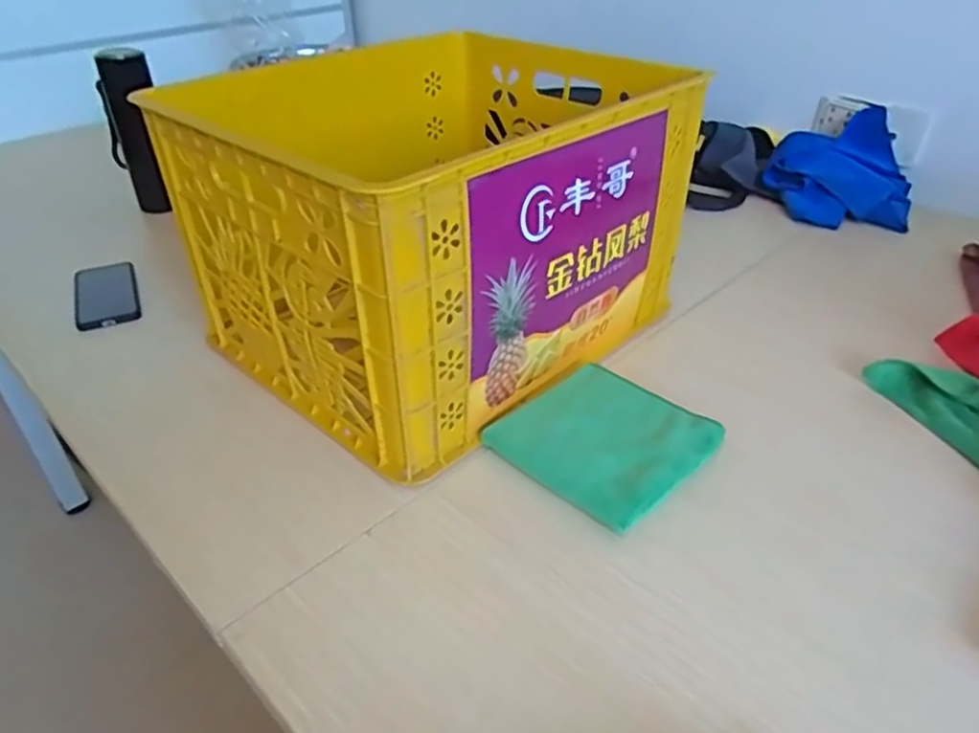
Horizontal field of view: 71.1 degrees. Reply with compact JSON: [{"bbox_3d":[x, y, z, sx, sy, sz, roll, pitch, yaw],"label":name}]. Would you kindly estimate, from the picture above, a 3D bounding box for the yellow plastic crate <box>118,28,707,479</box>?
[{"bbox_3d":[-0.061,-0.182,0.787,0.422,0.270,0.464,29,44,35],"label":"yellow plastic crate"}]

